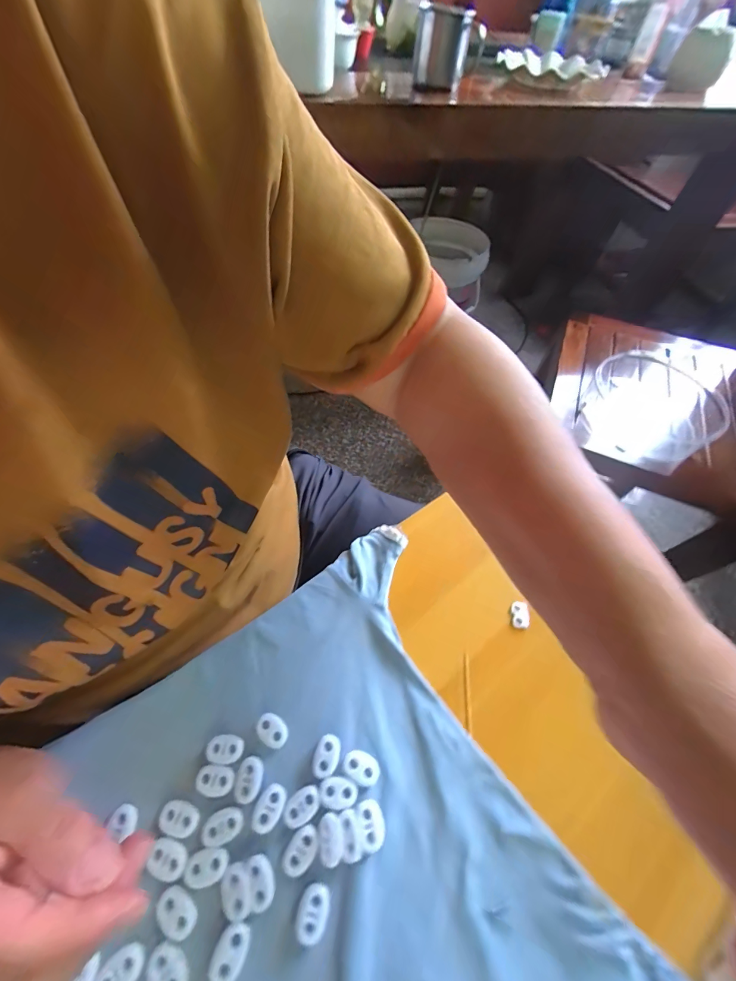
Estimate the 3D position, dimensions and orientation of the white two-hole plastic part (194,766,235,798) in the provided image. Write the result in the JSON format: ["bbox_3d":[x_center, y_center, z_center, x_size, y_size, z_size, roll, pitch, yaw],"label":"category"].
[{"bbox_3d":[-0.093,0.176,0.217,0.022,0.004,0.015,8,57,1],"label":"white two-hole plastic part"}]

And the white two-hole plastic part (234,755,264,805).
[{"bbox_3d":[-0.073,0.176,0.218,0.016,0.004,0.022,11,57,3],"label":"white two-hole plastic part"}]

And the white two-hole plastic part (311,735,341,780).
[{"bbox_3d":[-0.026,0.169,0.228,0.016,0.004,0.023,19,57,8],"label":"white two-hole plastic part"}]

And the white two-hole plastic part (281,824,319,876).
[{"bbox_3d":[-0.038,0.204,0.202,0.015,0.004,0.023,37,61,18],"label":"white two-hole plastic part"}]

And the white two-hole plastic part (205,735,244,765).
[{"bbox_3d":[-0.091,0.164,0.226,0.023,0.004,0.015,5,57,-1],"label":"white two-hole plastic part"}]

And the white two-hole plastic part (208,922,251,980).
[{"bbox_3d":[-0.070,0.235,0.180,0.015,0.006,0.022,16,57,6],"label":"white two-hole plastic part"}]

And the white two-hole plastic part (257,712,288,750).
[{"bbox_3d":[-0.062,0.157,0.234,0.022,0.004,0.015,40,62,20],"label":"white two-hole plastic part"}]

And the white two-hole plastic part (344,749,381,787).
[{"bbox_3d":[-0.004,0.175,0.226,0.022,0.004,0.016,20,58,9],"label":"white two-hole plastic part"}]

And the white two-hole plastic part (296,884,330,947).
[{"bbox_3d":[-0.029,0.225,0.190,0.016,0.004,0.022,16,57,6],"label":"white two-hole plastic part"}]

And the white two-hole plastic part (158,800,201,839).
[{"bbox_3d":[-0.110,0.190,0.207,0.022,0.004,0.015,16,57,6],"label":"white two-hole plastic part"}]

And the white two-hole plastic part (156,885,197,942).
[{"bbox_3d":[-0.101,0.222,0.189,0.022,0.004,0.015,34,61,17],"label":"white two-hole plastic part"}]

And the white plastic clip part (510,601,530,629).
[{"bbox_3d":[0.121,0.099,0.284,0.012,0.006,0.020,4,57,-2],"label":"white plastic clip part"}]

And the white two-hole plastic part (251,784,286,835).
[{"bbox_3d":[-0.059,0.188,0.212,0.015,0.004,0.022,26,59,12],"label":"white two-hole plastic part"}]

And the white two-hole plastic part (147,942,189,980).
[{"bbox_3d":[-0.100,0.239,0.177,0.022,0.004,0.015,37,61,18],"label":"white two-hole plastic part"}]

